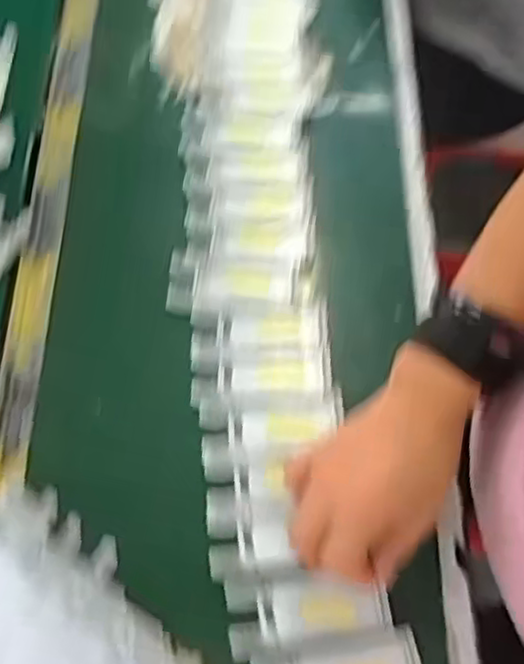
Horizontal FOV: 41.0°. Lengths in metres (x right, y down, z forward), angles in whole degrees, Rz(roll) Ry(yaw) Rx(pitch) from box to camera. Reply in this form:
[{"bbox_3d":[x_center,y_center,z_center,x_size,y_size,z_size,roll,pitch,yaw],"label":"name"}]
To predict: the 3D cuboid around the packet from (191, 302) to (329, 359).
[{"bbox_3d":[-0.002,-0.001,0.552,0.105,0.004,0.038,-5,66,-1],"label":"packet"}]

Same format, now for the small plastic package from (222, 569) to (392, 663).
[{"bbox_3d":[0.029,0.183,0.463,0.102,0.019,0.047,-8,66,-2],"label":"small plastic package"}]

